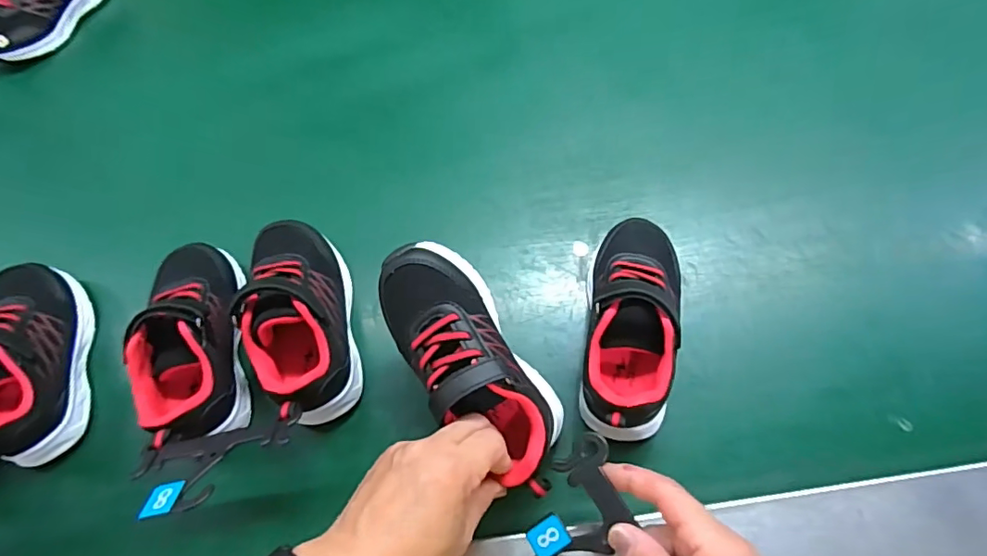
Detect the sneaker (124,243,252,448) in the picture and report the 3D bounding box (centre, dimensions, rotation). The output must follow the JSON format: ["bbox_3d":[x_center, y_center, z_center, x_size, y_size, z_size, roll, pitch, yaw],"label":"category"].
[{"bbox_3d":[-0.231,0.045,0.397,0.071,0.076,0.180,-17,62,-4],"label":"sneaker"}]

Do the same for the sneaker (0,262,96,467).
[{"bbox_3d":[-0.373,0.063,0.421,0.070,0.088,0.169,-21,62,-7],"label":"sneaker"}]

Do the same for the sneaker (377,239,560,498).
[{"bbox_3d":[-0.014,0.053,0.340,0.072,0.066,0.168,-35,83,-15],"label":"sneaker"}]

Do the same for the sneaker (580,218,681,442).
[{"bbox_3d":[0.101,0.032,0.383,0.069,0.077,0.174,9,63,9],"label":"sneaker"}]

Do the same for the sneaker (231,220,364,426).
[{"bbox_3d":[-0.150,0.023,0.401,0.069,0.076,0.167,-15,65,-2],"label":"sneaker"}]

